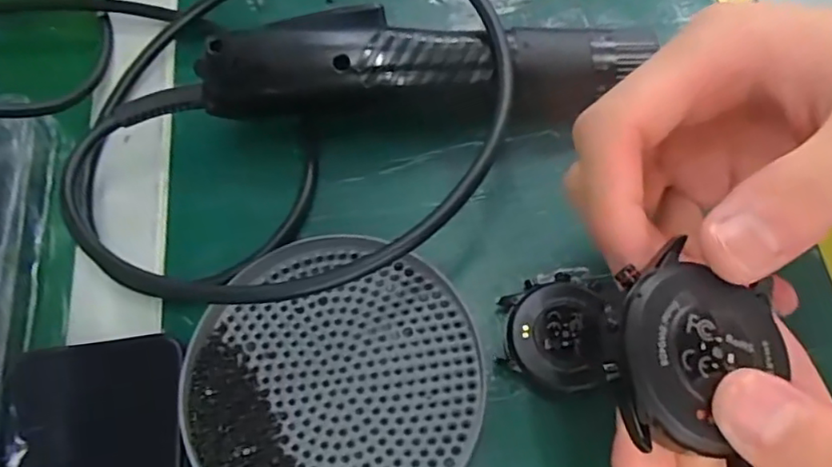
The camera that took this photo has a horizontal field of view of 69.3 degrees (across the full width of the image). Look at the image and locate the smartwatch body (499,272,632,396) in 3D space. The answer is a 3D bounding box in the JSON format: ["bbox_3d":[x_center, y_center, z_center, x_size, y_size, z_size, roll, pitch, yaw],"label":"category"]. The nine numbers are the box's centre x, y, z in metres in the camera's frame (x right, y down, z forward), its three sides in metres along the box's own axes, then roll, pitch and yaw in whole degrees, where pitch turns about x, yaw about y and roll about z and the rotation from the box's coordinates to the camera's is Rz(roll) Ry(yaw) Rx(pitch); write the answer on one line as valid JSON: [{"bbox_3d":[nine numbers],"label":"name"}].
[{"bbox_3d":[0.057,0.037,0.237,0.045,0.008,0.047,2,67,4],"label":"smartwatch body"}]

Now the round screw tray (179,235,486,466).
[{"bbox_3d":[-0.032,0.056,0.237,0.110,0.016,0.113,-1,67,2],"label":"round screw tray"}]

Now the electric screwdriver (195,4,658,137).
[{"bbox_3d":[0.004,-0.072,0.273,0.190,0.042,0.034,0,67,3],"label":"electric screwdriver"}]

